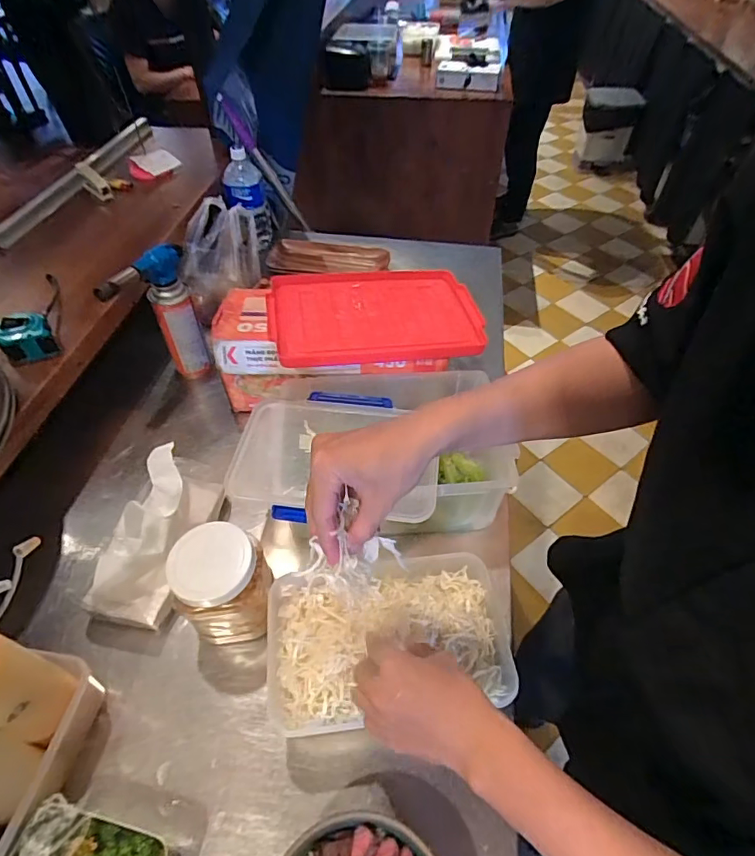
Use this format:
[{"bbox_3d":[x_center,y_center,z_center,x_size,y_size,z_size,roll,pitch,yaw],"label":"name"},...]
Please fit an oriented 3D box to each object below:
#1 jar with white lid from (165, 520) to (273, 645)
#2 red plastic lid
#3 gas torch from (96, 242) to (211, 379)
[{"bbox_3d":[-0.173,0.176,0.545,0.089,0.120,0.088,0,50,0],"label":"jar with white lid"},{"bbox_3d":[-0.004,-0.182,0.752,0.317,0.028,0.210,-7,50,-6],"label":"red plastic lid"},{"bbox_3d":[-0.331,-0.165,0.767,0.052,0.220,0.151,12,51,10],"label":"gas torch"}]

